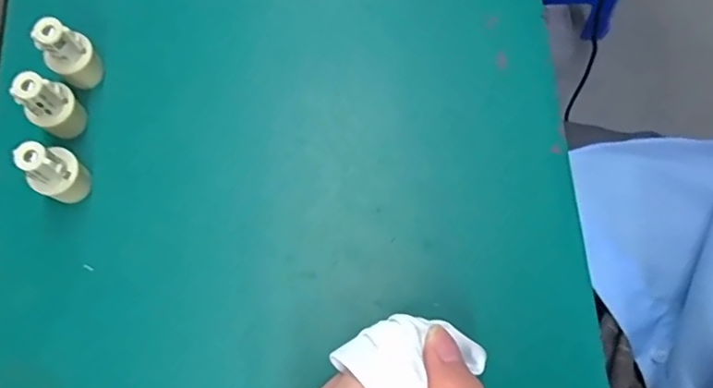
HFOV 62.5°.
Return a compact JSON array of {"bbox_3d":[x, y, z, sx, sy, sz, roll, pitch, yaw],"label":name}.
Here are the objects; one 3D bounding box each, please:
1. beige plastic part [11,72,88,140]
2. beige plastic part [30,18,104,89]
[{"bbox_3d":[-0.152,-0.043,0.295,0.018,0.041,0.018,-14,73,-3],"label":"beige plastic part"},{"bbox_3d":[-0.148,-0.072,0.302,0.019,0.039,0.018,-9,73,-1],"label":"beige plastic part"}]

